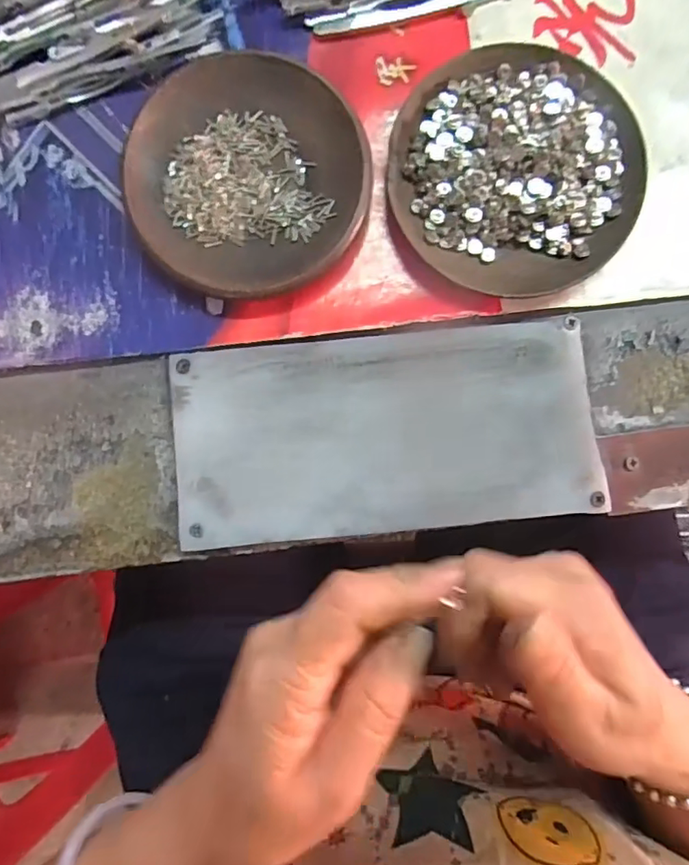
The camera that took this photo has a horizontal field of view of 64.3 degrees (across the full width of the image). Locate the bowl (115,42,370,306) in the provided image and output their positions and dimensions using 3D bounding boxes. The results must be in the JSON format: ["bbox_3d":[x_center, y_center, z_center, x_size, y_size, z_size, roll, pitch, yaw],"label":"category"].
[{"bbox_3d":[-0.046,-0.123,0.262,0.107,0.015,0.114,0,89,1],"label":"bowl"}]

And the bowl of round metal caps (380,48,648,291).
[{"bbox_3d":[0.080,-0.124,0.258,0.113,0.021,0.113,0,89,1],"label":"bowl of round metal caps"}]

